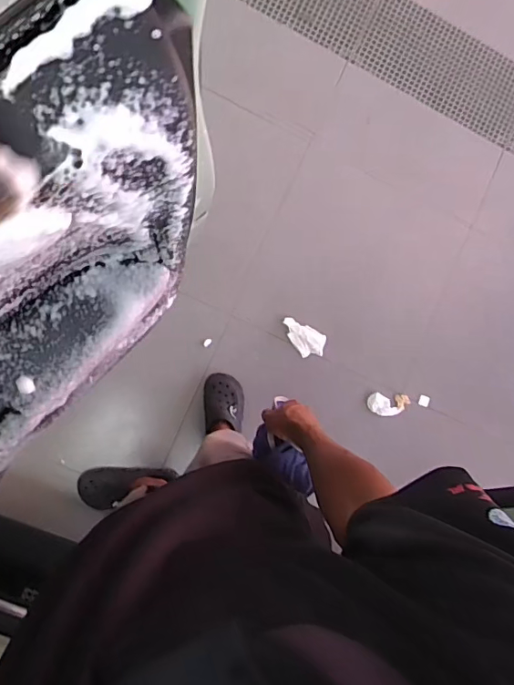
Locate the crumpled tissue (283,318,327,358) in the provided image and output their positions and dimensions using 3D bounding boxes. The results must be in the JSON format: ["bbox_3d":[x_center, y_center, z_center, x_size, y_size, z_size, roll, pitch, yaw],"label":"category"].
[{"bbox_3d":[0.143,-0.011,1.593,0.155,0.068,0.088,32,84,-7],"label":"crumpled tissue"}]

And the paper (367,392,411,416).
[{"bbox_3d":[0.433,0.205,1.676,0.144,0.020,0.073,6,88,-9],"label":"paper"}]

